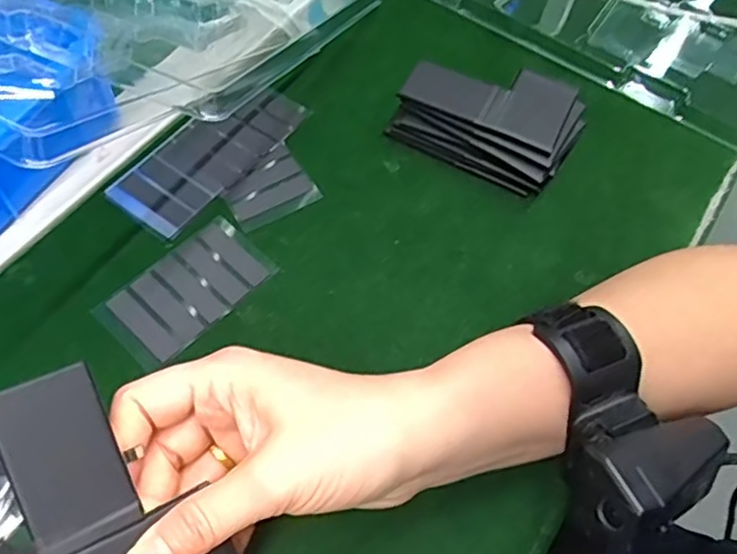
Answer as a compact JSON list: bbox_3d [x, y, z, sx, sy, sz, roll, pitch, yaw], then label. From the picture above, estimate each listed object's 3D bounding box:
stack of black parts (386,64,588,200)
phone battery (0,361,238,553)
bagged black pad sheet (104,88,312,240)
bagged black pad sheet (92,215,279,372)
[{"bbox_3d":[0.074,-0.098,0.391,0.101,0.032,0.070,28,62,12],"label":"stack of black parts"},{"bbox_3d":[-0.089,0.077,0.218,0.060,0.004,0.095,-23,93,-31],"label":"phone battery"},{"bbox_3d":[-0.091,-0.076,0.384,0.051,0.004,0.123,36,64,16],"label":"bagged black pad sheet"},{"bbox_3d":[-0.095,0.006,0.338,0.050,0.004,0.085,40,65,18],"label":"bagged black pad sheet"}]

